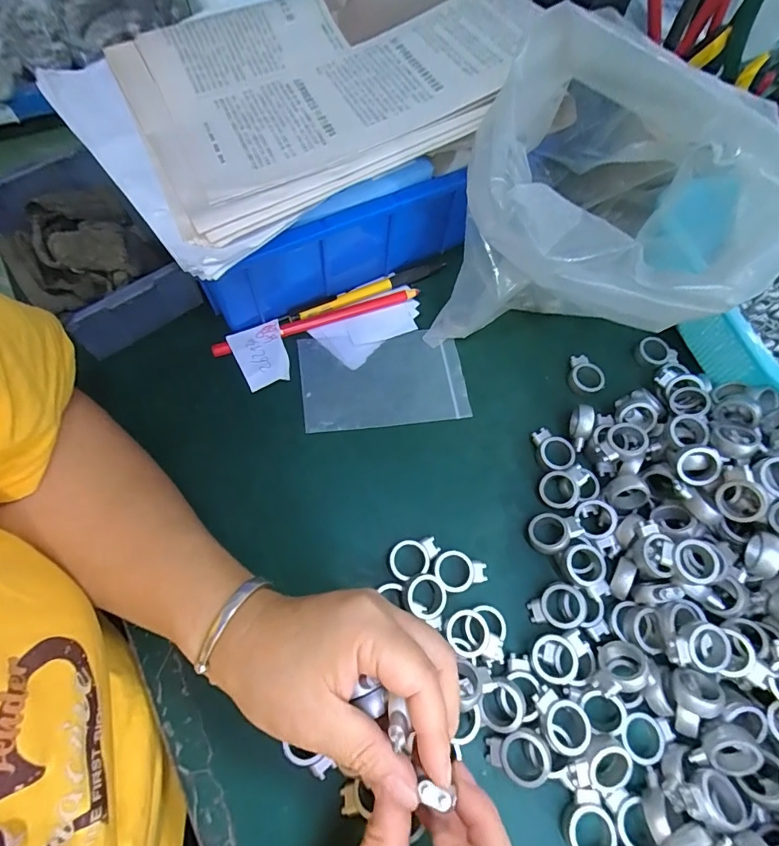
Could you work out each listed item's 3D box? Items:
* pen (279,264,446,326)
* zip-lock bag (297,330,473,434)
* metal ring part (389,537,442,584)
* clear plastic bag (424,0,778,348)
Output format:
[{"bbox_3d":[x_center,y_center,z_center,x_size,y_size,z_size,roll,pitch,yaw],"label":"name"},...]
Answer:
[{"bbox_3d":[-0.019,-0.106,0.368,0.143,0.009,0.011,-24,70,-13],"label":"pen"},{"bbox_3d":[-0.005,-0.033,0.345,0.122,0.006,0.075,-6,67,-8],"label":"zip-lock bag"},{"bbox_3d":[0.016,0.086,0.290,0.034,0.006,0.023,-20,69,-12],"label":"metal ring part"},{"bbox_3d":[0.127,-0.126,0.298,0.154,0.177,0.150,14,66,3],"label":"clear plastic bag"}]

